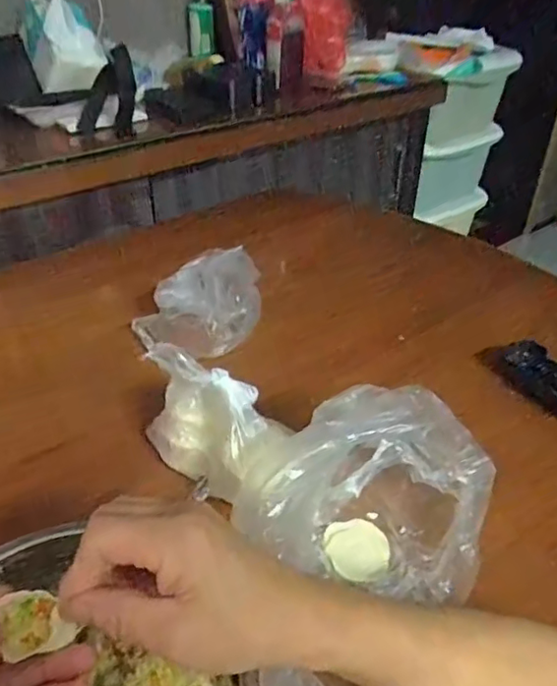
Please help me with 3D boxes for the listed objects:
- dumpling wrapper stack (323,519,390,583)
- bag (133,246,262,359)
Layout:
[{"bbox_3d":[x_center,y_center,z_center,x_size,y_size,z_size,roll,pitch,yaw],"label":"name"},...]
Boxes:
[{"bbox_3d":[0.060,0.152,0.438,0.046,0.007,0.053,-6,37,-9],"label":"dumpling wrapper stack"},{"bbox_3d":[-0.087,-0.052,0.662,0.129,0.048,0.160,7,37,8],"label":"bag"}]

